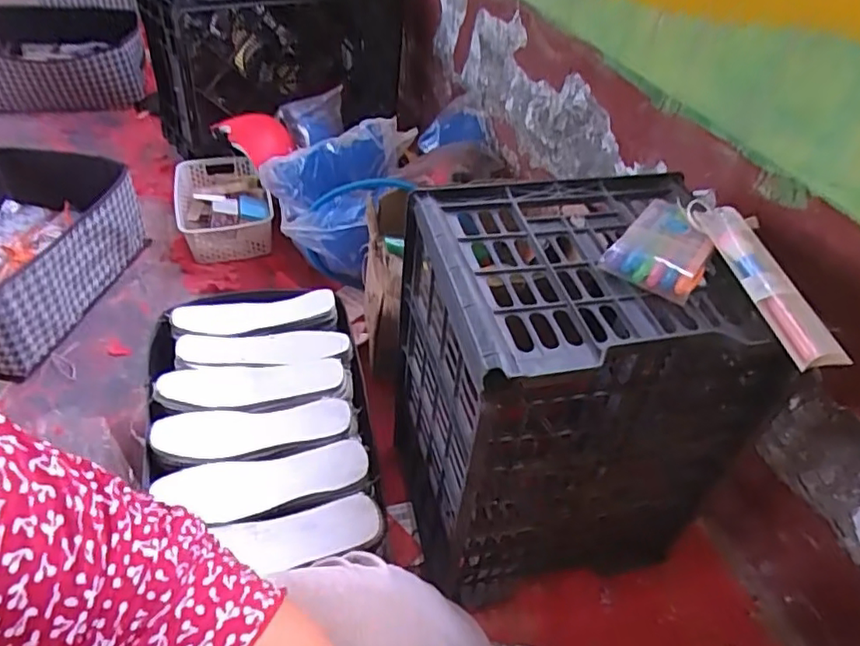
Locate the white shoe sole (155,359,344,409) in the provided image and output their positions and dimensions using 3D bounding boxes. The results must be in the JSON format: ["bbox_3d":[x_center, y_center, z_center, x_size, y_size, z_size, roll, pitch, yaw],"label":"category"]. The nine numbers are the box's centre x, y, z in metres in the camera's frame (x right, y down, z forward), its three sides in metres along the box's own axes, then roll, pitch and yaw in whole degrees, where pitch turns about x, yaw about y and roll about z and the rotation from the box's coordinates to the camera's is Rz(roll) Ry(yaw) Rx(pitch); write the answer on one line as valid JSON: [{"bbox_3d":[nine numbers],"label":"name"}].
[{"bbox_3d":[-0.232,0.075,0.782,0.226,0.018,0.073,-5,46,-11],"label":"white shoe sole"}]

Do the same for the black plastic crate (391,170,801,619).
[{"bbox_3d":[0.152,0.096,0.728,0.322,0.451,0.263,-7,46,-13],"label":"black plastic crate"}]

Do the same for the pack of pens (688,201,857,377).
[{"bbox_3d":[0.295,-0.044,0.536,0.043,0.030,0.195,-5,46,-11],"label":"pack of pens"}]

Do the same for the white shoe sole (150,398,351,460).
[{"bbox_3d":[-0.216,0.128,0.727,0.229,0.025,0.067,-2,46,-9],"label":"white shoe sole"}]

